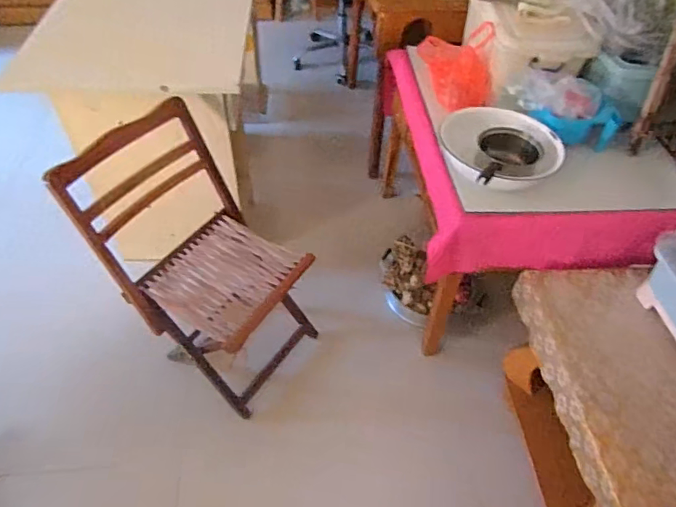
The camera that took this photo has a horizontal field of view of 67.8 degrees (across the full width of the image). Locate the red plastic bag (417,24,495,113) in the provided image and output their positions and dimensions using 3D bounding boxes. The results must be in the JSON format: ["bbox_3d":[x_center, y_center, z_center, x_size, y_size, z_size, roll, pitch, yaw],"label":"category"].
[{"bbox_3d":[0.360,-0.588,1.485,0.146,0.179,0.334,-4,49,-6],"label":"red plastic bag"}]

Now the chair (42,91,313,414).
[{"bbox_3d":[-0.371,0.048,1.396,0.519,0.694,0.456,36,56,25],"label":"chair"}]

